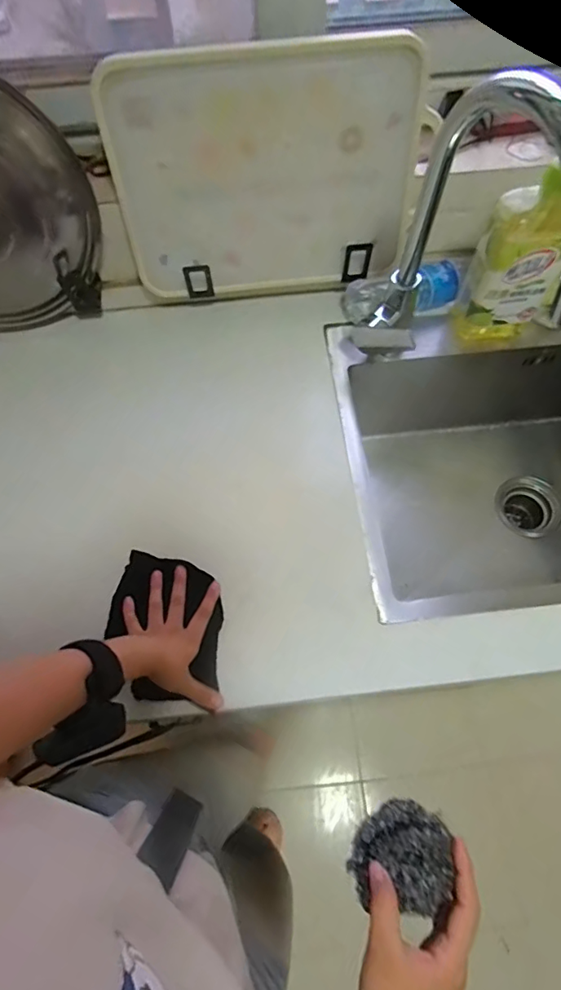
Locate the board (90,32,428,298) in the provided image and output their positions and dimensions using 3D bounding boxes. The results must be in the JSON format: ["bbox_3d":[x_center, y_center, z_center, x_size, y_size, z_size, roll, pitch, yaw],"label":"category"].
[{"bbox_3d":[-0.016,-0.378,0.624,0.364,0.269,0.025,-6,53,-2],"label":"board"}]

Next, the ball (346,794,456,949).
[{"bbox_3d":[0.091,0.270,0.376,0.063,0.045,0.074,32,70,14],"label":"ball"}]

